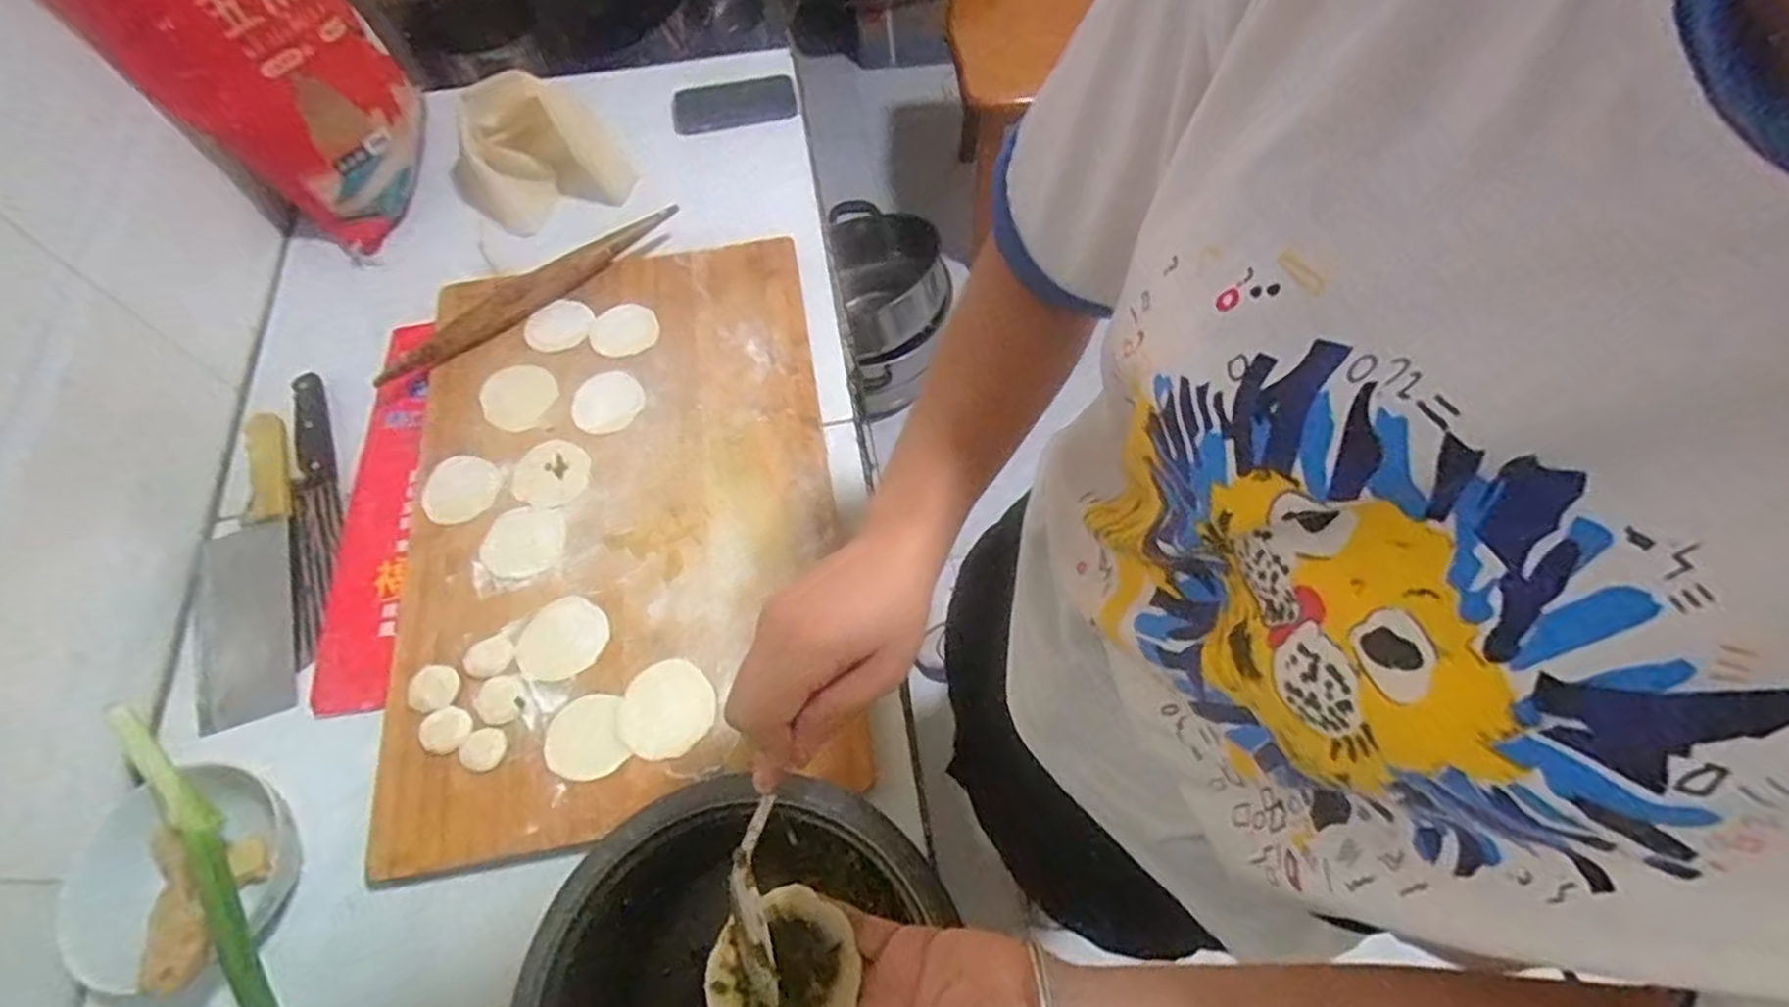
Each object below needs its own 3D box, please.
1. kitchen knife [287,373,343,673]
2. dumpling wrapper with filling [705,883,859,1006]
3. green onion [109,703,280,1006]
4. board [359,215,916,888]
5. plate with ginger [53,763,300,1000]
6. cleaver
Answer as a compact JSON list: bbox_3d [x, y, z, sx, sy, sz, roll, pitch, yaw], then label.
[{"bbox_3d":[-0.543,0.009,0.722,0.031,0.038,0.291,-19,63,-7],"label":"kitchen knife"},{"bbox_3d":[-0.048,0.198,0.329,0.060,0.009,0.058,-18,53,-23],"label":"dumpling wrapper with filling"},{"bbox_3d":[-0.435,0.268,0.510,0.034,0.035,0.349,-39,67,-16],"label":"green onion"},{"bbox_3d":[-0.252,-0.003,0.692,0.392,0.022,0.552,-12,63,-3],"label":"board"},{"bbox_3d":[-0.485,0.251,0.530,0.123,0.086,0.132,-1,63,2],"label":"plate with ginger"},{"bbox_3d":[-0.579,0.054,0.683,0.077,0.035,0.282,-18,63,-7],"label":"cleaver"}]

